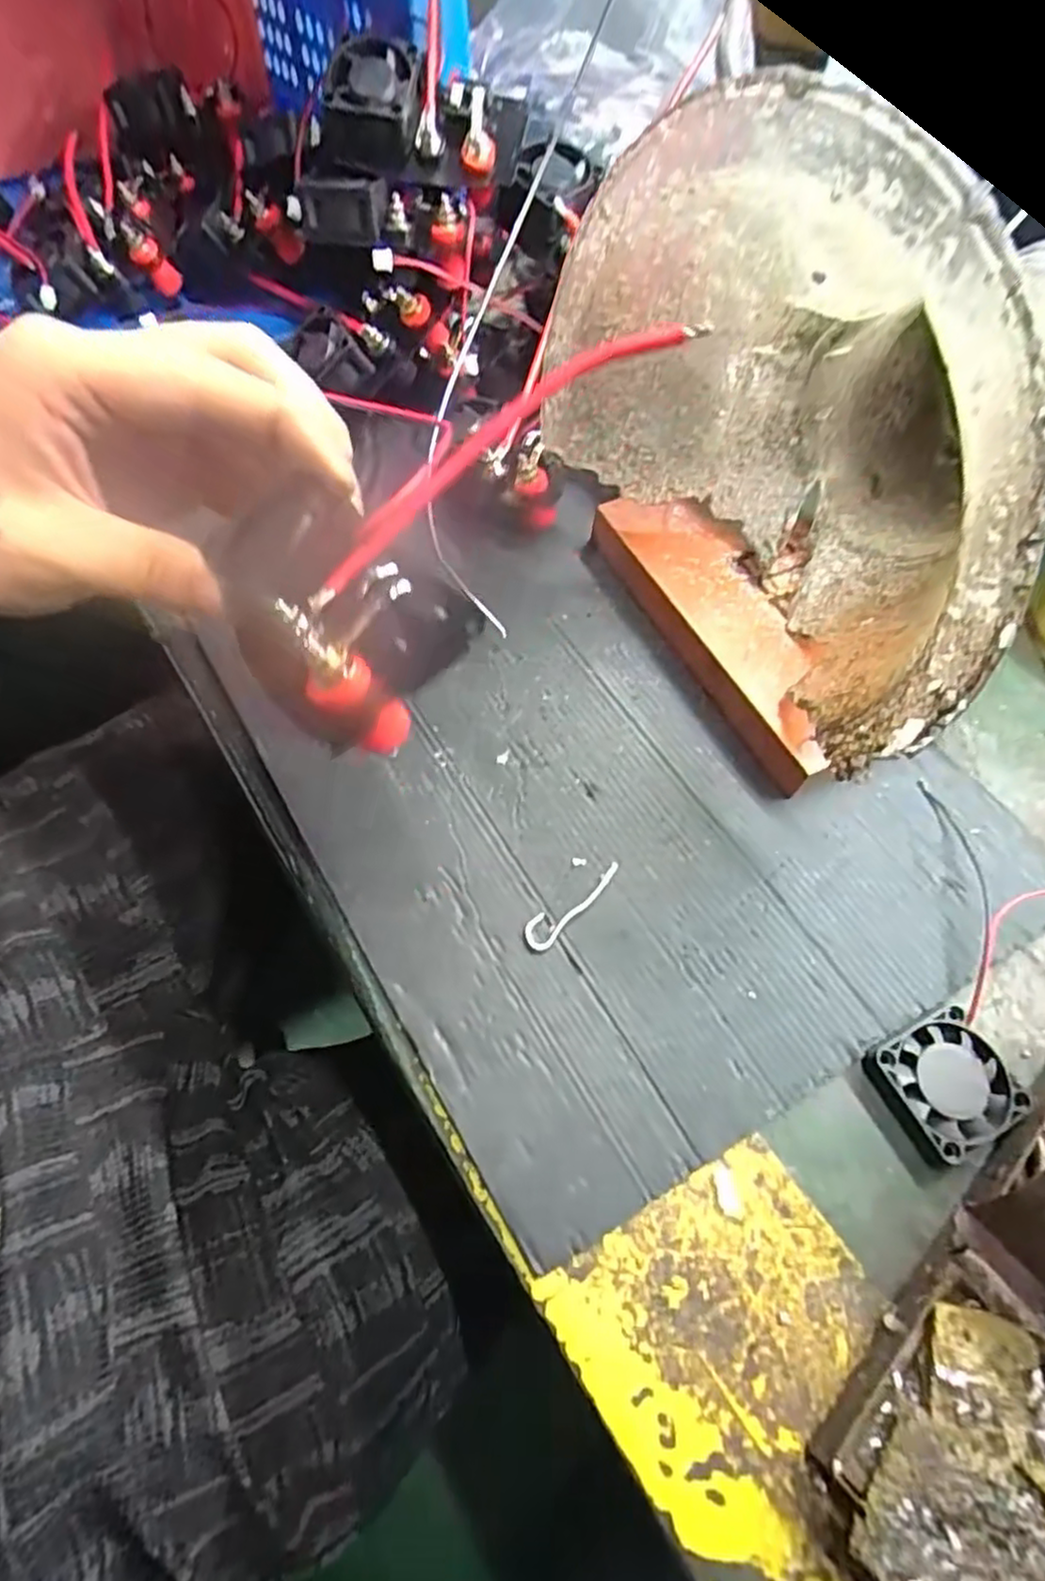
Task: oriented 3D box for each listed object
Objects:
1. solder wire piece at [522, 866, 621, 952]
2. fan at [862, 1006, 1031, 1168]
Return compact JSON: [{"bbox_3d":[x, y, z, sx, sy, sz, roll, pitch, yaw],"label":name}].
[{"bbox_3d":[0.019,0.043,0.275,0.012,0.004,0.047,41,67,17],"label":"solder wire piece"},{"bbox_3d":[0.148,0.103,0.250,0.042,0.011,0.041,-25,66,-16],"label":"fan"}]

